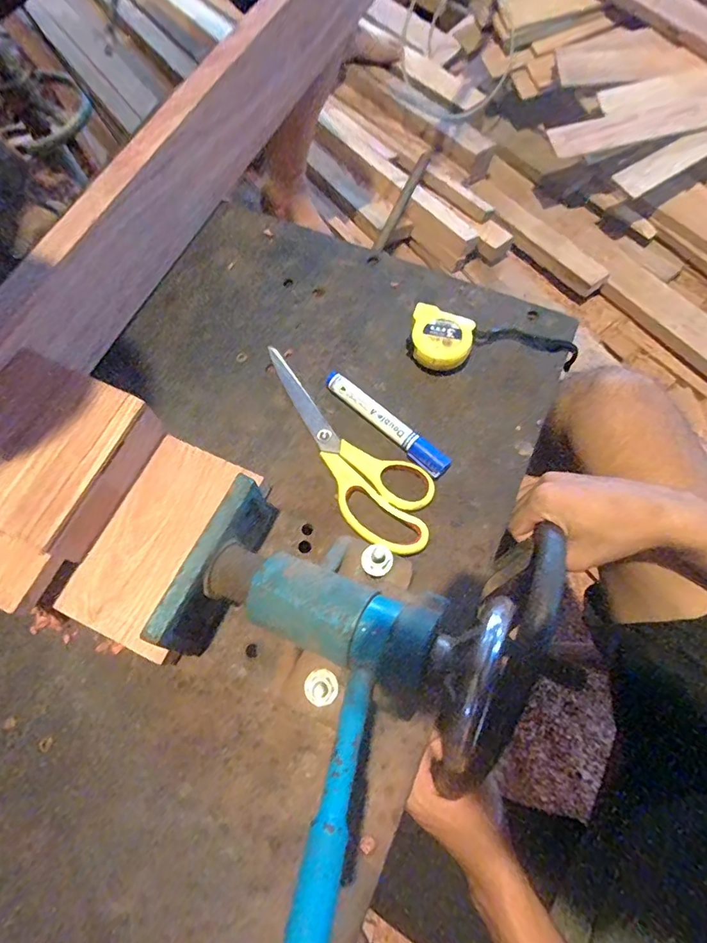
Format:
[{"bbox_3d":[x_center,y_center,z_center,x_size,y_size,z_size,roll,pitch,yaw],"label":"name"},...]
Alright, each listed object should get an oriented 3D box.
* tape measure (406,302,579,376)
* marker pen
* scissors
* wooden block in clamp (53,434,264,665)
[{"bbox_3d":[0.134,-0.114,0.462,0.161,0.029,0.062,12,70,5],"label":"tape measure"},{"bbox_3d":[0.028,-0.044,0.436,0.137,0.016,0.021,41,75,15],"label":"marker pen"},{"bbox_3d":[-0.018,-0.018,0.435,0.226,0.015,0.078,41,75,15],"label":"scissors"},{"bbox_3d":[-0.151,0.057,0.396,0.091,0.030,0.157,23,71,9],"label":"wooden block in clamp"}]

